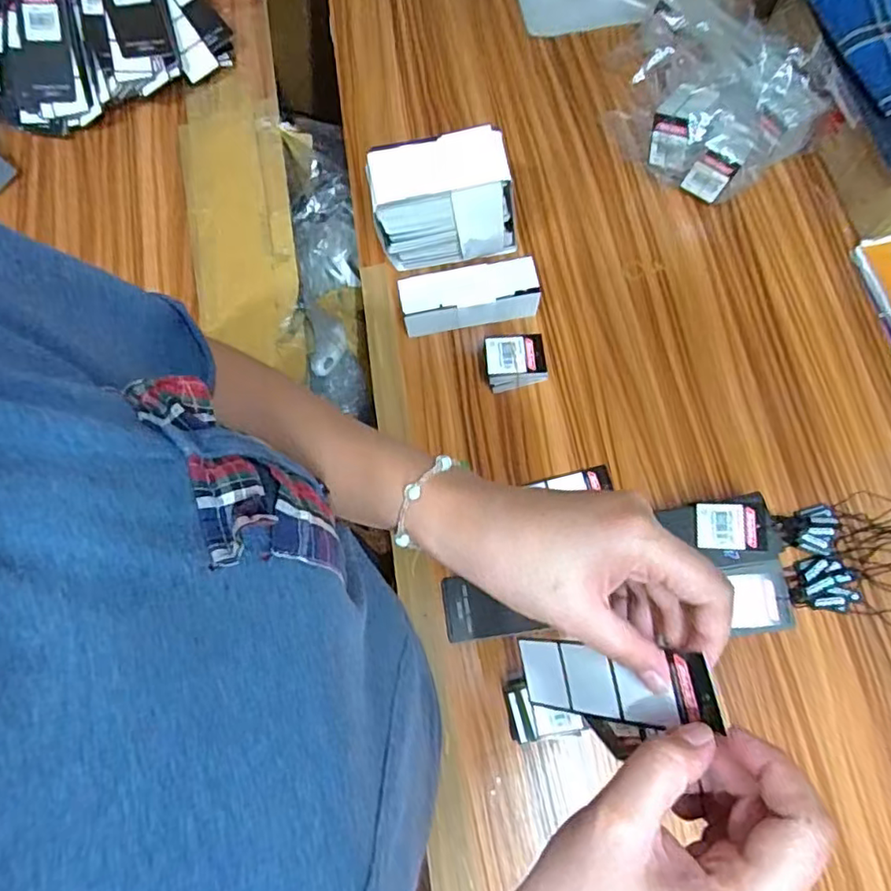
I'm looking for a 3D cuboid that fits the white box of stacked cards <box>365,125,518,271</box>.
[{"bbox_3d":[-0.001,-0.212,0.538,0.121,0.107,0.053,-10,72,-2],"label":"white box of stacked cards"}]

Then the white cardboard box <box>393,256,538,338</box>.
[{"bbox_3d":[0.021,-0.133,0.541,0.119,0.047,0.039,-10,72,-1],"label":"white cardboard box"}]

